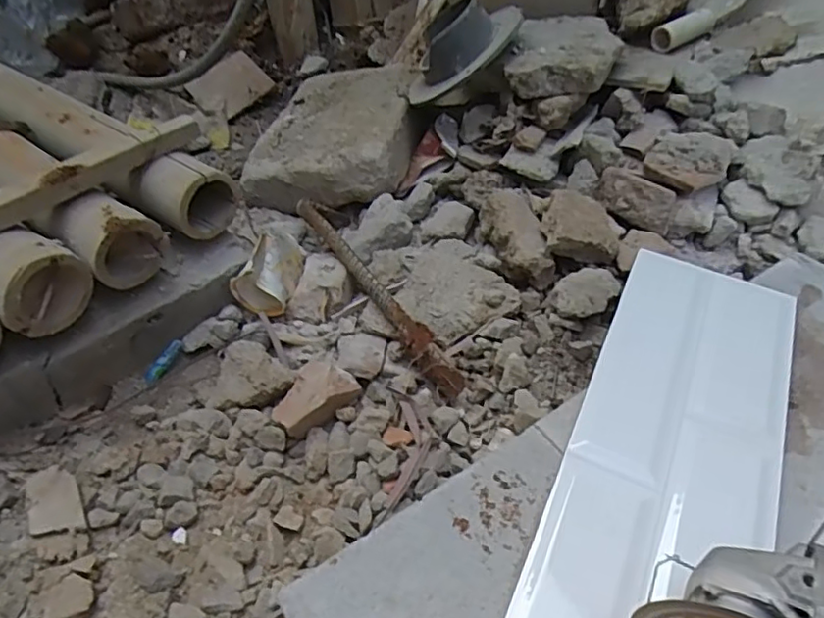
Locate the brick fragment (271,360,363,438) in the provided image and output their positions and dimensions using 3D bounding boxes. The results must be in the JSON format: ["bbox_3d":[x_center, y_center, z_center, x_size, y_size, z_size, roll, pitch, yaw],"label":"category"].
[{"bbox_3d":[-0.093,0.081,0.564,0.058,0.033,0.079,27,55,21],"label":"brick fragment"}]

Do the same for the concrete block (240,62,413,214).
[{"bbox_3d":[-0.099,-0.248,0.822,0.203,0.099,0.262,5,50,3],"label":"concrete block"}]

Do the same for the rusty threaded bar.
[{"bbox_3d":[-0.043,-0.027,0.633,0.029,0.022,0.313,-27,55,-22],"label":"rusty threaded bar"}]

